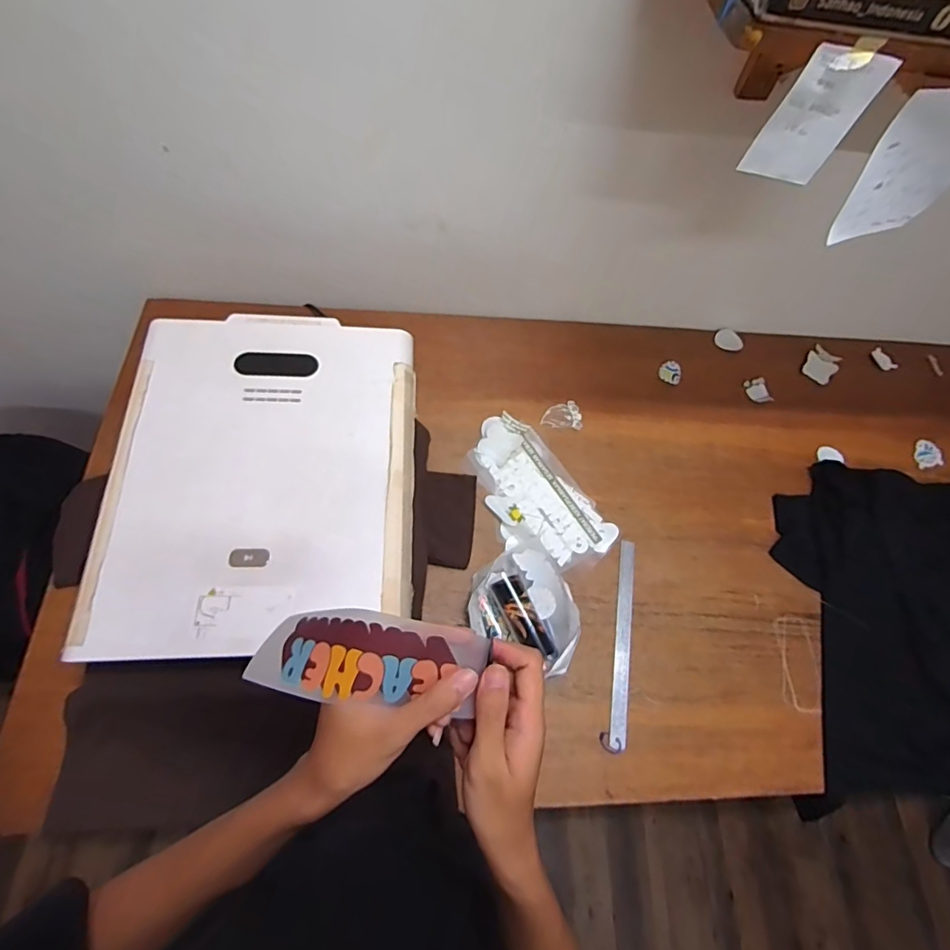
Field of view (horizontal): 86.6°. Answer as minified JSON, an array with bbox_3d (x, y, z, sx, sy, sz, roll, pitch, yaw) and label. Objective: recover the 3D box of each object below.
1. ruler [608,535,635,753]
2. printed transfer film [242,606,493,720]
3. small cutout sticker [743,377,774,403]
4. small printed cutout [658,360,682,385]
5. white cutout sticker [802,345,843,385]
[{"bbox_3d":[0.246,0.270,0.839,0.027,0.006,0.331,10,66,3],"label":"ruler"},{"bbox_3d":[-0.077,0.123,0.340,0.165,0.040,0.060,-3,66,9],"label":"printed transfer film"},{"bbox_3d":[0.609,-0.182,1.086,0.054,0.004,0.058,-6,66,-11],"label":"small cutout sticker"},{"bbox_3d":[0.418,-0.220,1.079,0.047,0.010,0.056,23,64,3],"label":"small printed cutout"},{"bbox_3d":[0.787,-0.252,1.141,0.071,0.005,0.093,39,66,10],"label":"white cutout sticker"}]

